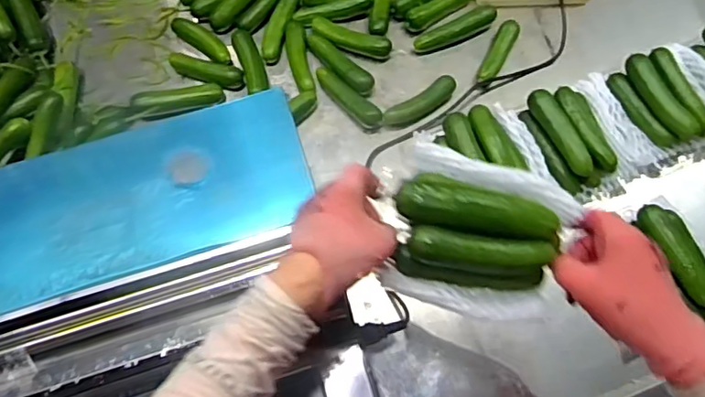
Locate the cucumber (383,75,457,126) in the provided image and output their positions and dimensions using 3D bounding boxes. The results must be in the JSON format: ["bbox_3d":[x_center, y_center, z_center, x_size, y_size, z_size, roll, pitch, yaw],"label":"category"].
[{"bbox_3d":[0.099,-0.137,0.813,0.114,0.029,0.031,-29,68,-9],"label":"cucumber"}]

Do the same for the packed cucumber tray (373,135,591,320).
[{"bbox_3d":[0.103,0.031,0.471,0.149,0.068,0.128,14,68,9],"label":"packed cucumber tray"}]

